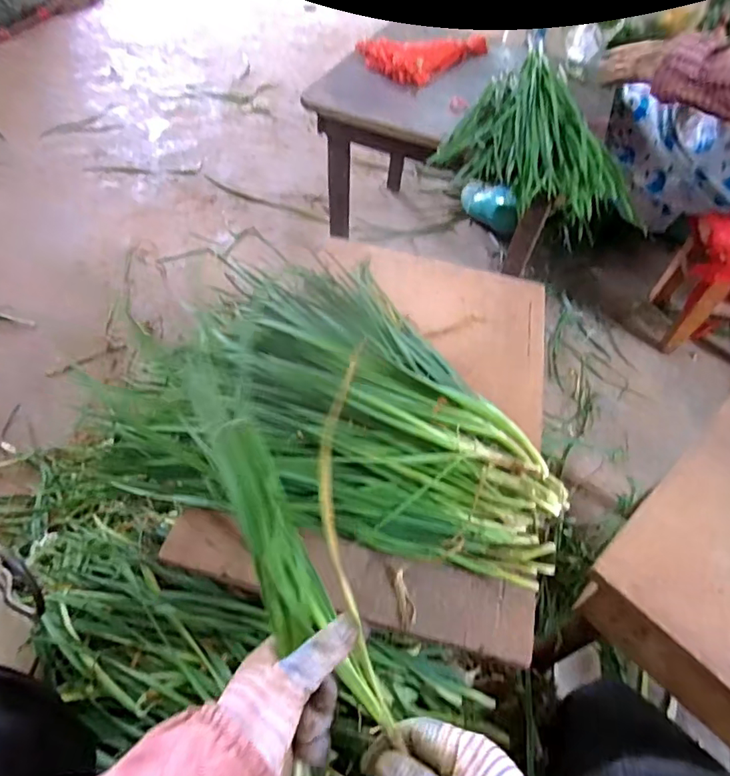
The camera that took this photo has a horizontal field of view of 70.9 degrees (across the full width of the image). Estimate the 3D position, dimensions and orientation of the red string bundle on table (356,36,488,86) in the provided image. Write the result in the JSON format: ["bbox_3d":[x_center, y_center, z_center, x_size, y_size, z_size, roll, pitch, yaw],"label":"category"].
[{"bbox_3d":[0.125,-0.776,1.176,0.198,0.055,0.341,28,53,16],"label":"red string bundle on table"}]

